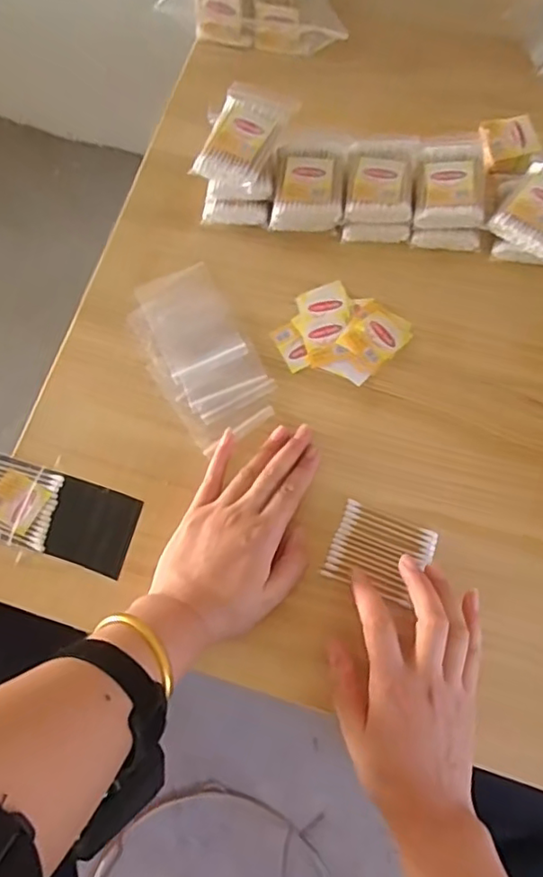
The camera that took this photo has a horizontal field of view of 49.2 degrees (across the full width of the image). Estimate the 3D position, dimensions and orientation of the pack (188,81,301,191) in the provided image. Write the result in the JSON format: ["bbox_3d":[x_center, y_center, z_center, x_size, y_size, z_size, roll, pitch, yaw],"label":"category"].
[{"bbox_3d":[-0.024,-0.263,0.514,0.064,0.020,0.095,23,75,9],"label":"pack"}]

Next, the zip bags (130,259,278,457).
[{"bbox_3d":[-0.062,-0.073,0.512,0.083,0.008,0.165,-27,74,-7],"label":"zip bags"}]

